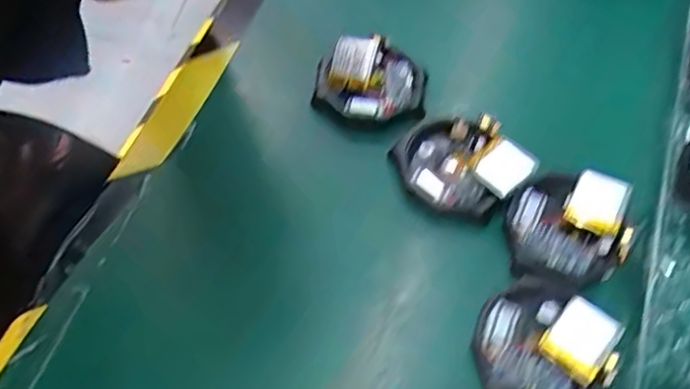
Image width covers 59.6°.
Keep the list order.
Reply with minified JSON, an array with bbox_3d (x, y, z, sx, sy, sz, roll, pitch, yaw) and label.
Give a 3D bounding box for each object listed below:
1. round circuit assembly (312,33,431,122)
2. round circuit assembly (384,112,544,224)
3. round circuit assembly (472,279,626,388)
[{"bbox_3d":[0.012,-0.056,0.289,0.052,0.016,0.040,8,57,4],"label":"round circuit assembly"},{"bbox_3d":[0.051,-0.014,0.268,0.052,0.013,0.045,37,64,21],"label":"round circuit assembly"},{"bbox_3d":[0.072,0.055,0.221,0.046,0.011,0.048,38,64,21],"label":"round circuit assembly"}]

